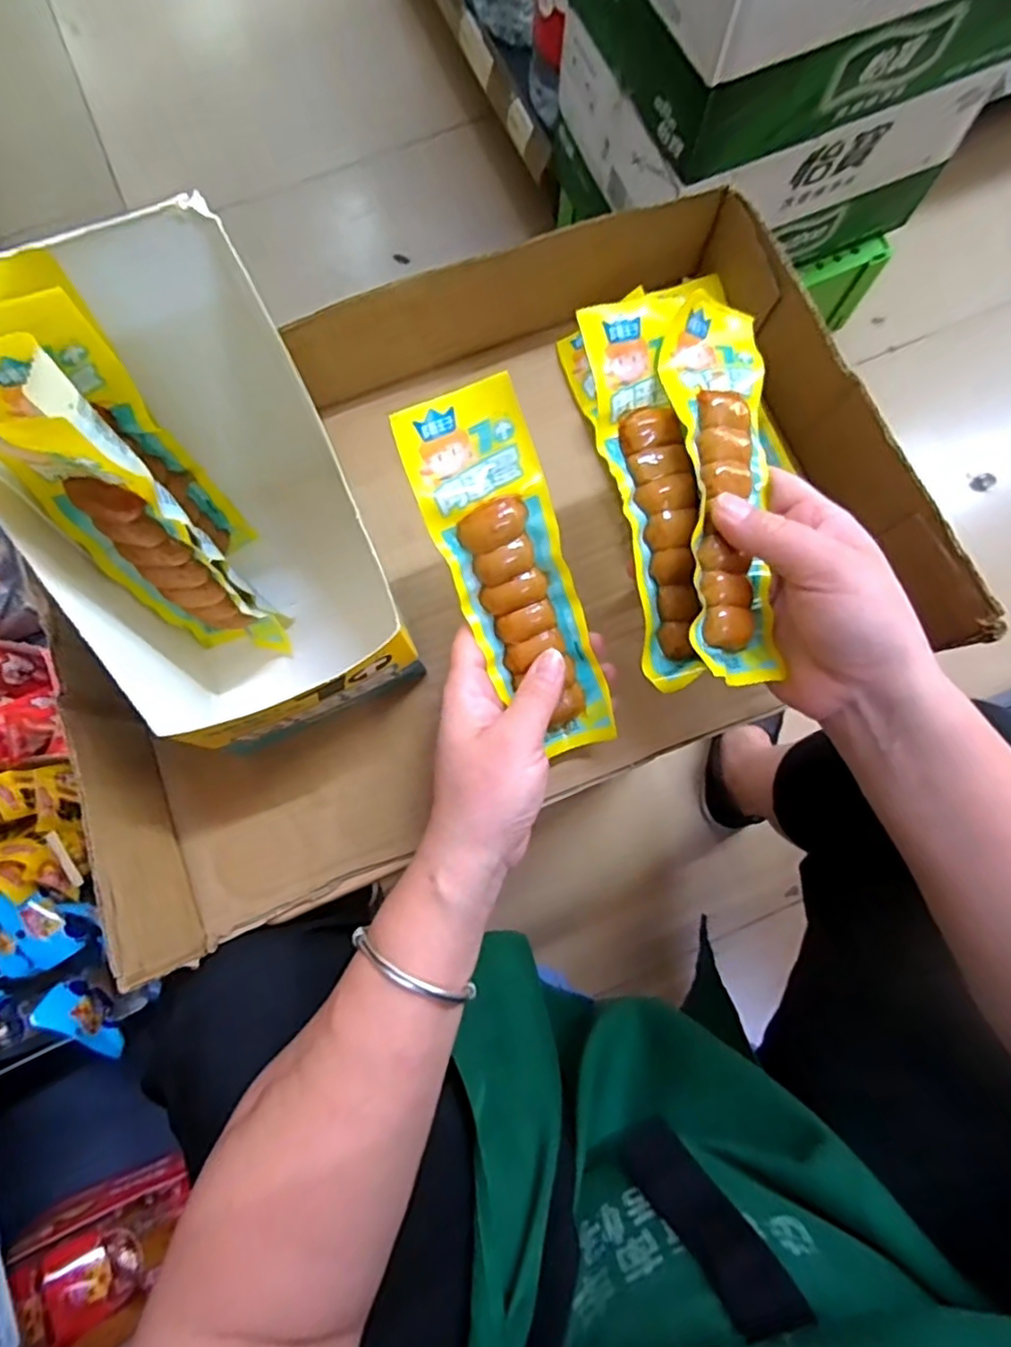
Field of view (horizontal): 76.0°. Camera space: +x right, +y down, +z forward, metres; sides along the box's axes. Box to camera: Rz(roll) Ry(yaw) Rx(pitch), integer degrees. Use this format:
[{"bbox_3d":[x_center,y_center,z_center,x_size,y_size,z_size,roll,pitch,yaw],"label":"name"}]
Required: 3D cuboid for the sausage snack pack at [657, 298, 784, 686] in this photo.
[{"bbox_3d":[0.095,-0.083,0.293,0.051,0.025,0.173,0,84,-27],"label":"sausage snack pack"}]

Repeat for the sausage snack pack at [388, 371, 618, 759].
[{"bbox_3d":[0.007,-0.043,0.307,0.056,0.014,0.174,-25,109,-5],"label":"sausage snack pack"}]

